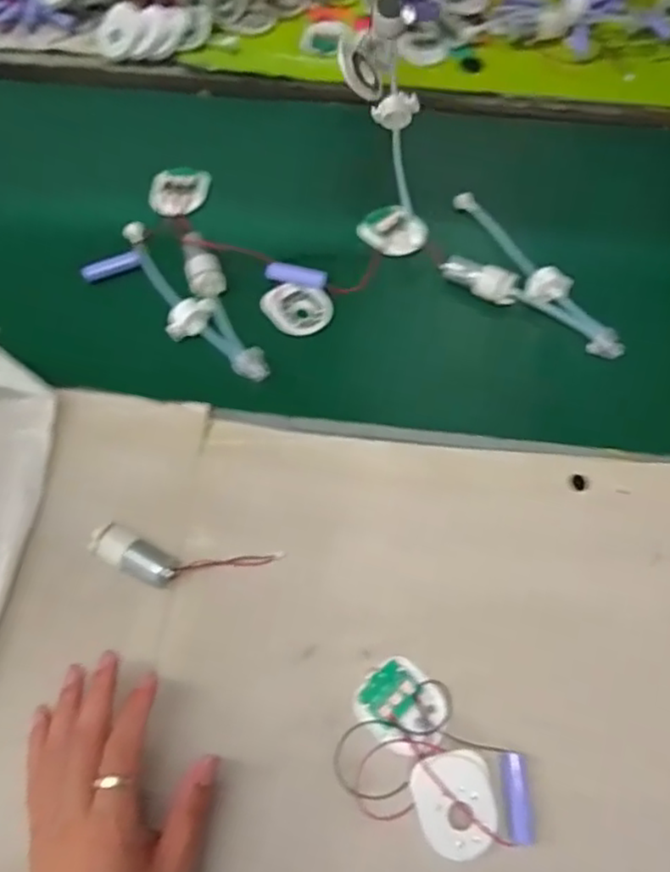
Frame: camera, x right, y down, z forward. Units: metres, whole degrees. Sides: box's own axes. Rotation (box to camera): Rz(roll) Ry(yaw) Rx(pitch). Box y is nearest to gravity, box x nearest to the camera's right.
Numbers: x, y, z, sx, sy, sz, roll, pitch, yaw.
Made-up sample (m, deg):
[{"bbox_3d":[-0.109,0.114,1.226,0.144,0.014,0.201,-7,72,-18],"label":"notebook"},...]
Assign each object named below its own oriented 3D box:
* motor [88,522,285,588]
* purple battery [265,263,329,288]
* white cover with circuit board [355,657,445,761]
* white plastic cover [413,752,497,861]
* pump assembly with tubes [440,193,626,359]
[{"bbox_3d":[-0.105,0.087,0.462,0.127,0.020,0.037,9,64,4],"label":"motor"},{"bbox_3d":[-0.034,-0.140,0.583,0.052,0.013,0.016,8,61,-9],"label":"purple battery"},{"bbox_3d":[0.044,0.172,0.428,0.056,0.013,0.044,42,70,18],"label":"white cover with circuit board"},{"bbox_3d":[0.073,0.222,0.402,0.046,0.004,0.057,-11,67,-4],"label":"white plastic cover"},{"bbox_3d":[0.162,-0.129,0.574,0.190,0.035,0.068,42,70,18],"label":"pump assembly with tubes"}]

